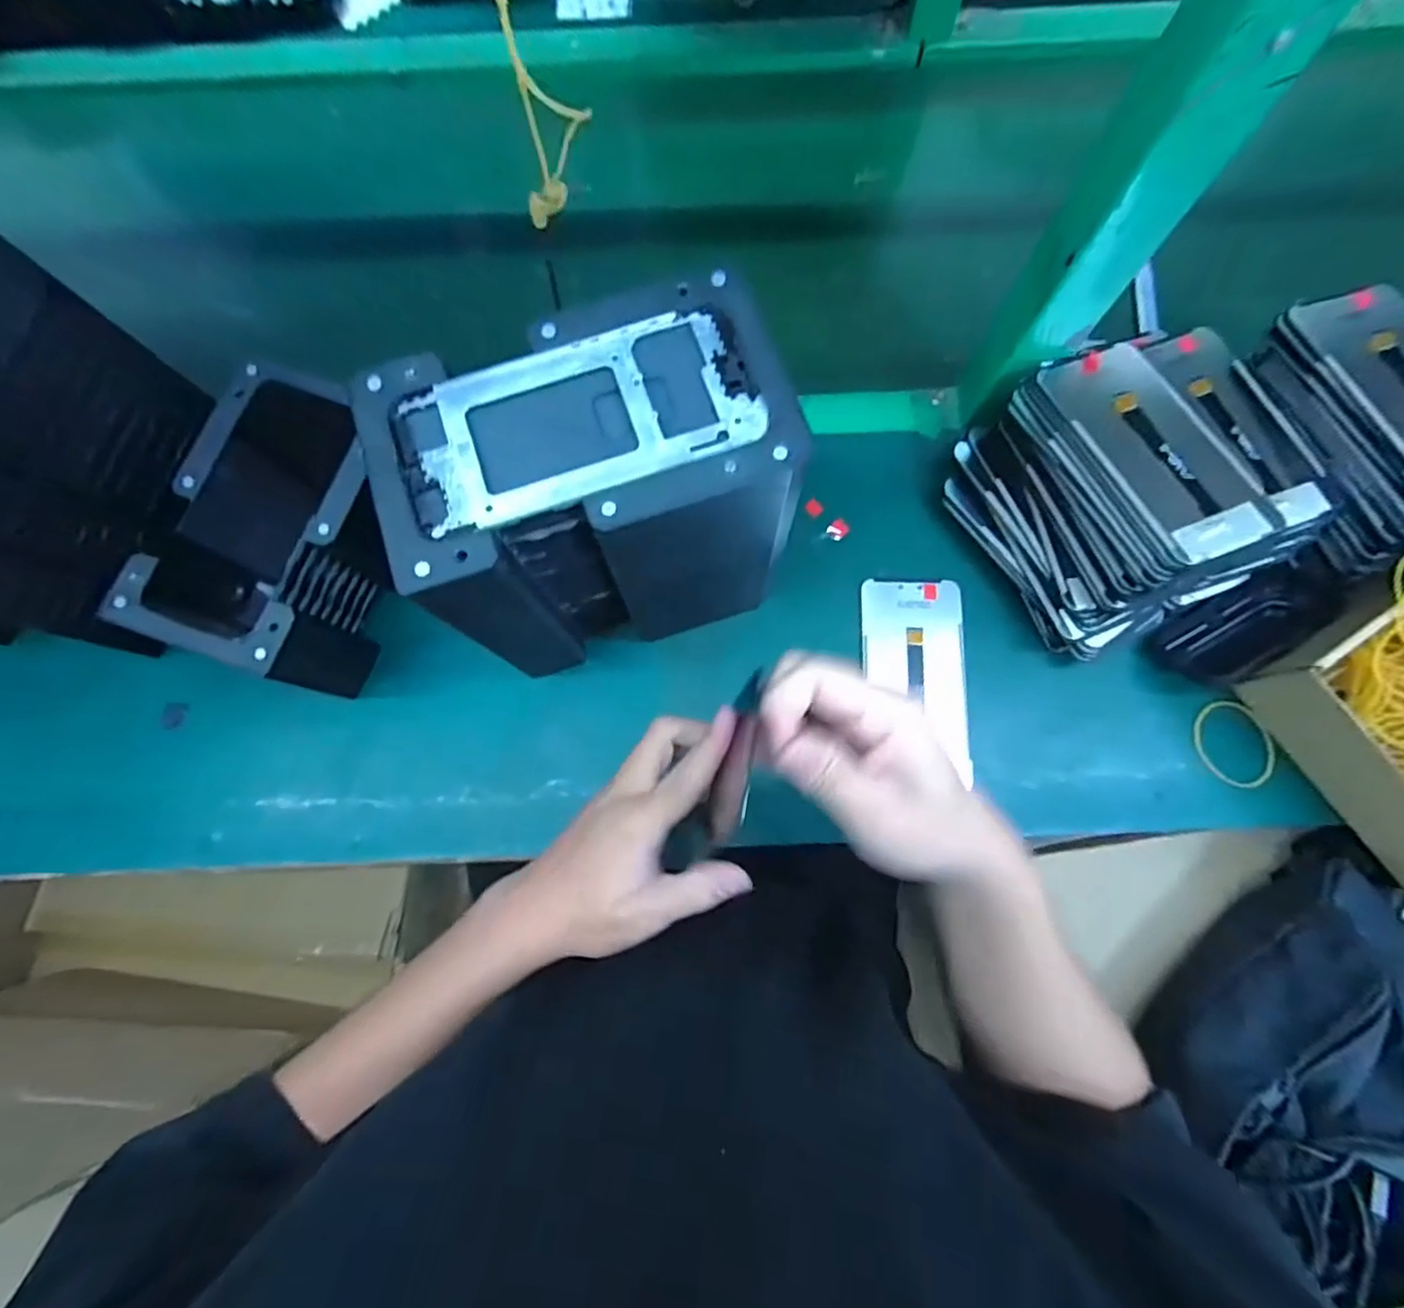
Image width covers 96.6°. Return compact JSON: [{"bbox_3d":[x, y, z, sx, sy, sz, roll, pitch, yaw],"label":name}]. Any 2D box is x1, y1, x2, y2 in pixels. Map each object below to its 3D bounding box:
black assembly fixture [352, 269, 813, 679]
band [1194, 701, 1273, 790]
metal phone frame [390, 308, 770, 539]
[{"bbox_3d":[-0.051,-0.076,0.364,0.186,0.197,0.123,-20,79,-3],"label":"black assembly fixture"},{"bbox_3d":[0.368,0.062,0.431,0.047,0.005,0.059,-5,78,0],"label":"band"},{"bbox_3d":[-0.056,-0.106,0.279,0.157,0.005,0.074,-18,79,-3],"label":"metal phone frame"}]

